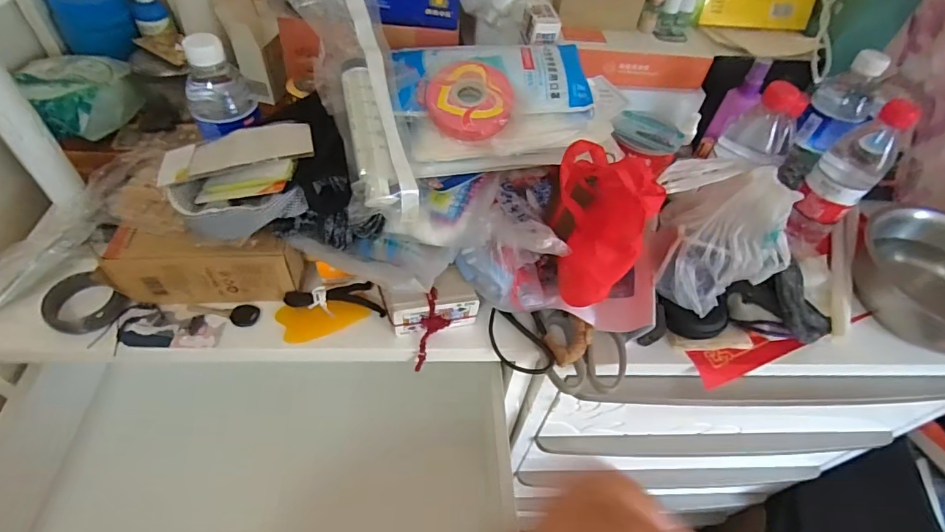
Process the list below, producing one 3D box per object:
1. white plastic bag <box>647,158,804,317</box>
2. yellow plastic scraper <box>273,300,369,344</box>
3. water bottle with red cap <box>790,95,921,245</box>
[{"bbox_3d":[0.242,-0.024,0.473,0.086,0.147,0.120,-35,61,-30],"label":"white plastic bag"},{"bbox_3d":[-0.159,0.059,0.503,0.093,0.010,0.044,-2,50,-8],"label":"yellow plastic scraper"},{"bbox_3d":[0.437,-0.106,0.561,0.055,0.178,0.060,-35,61,-30],"label":"water bottle with red cap"}]

